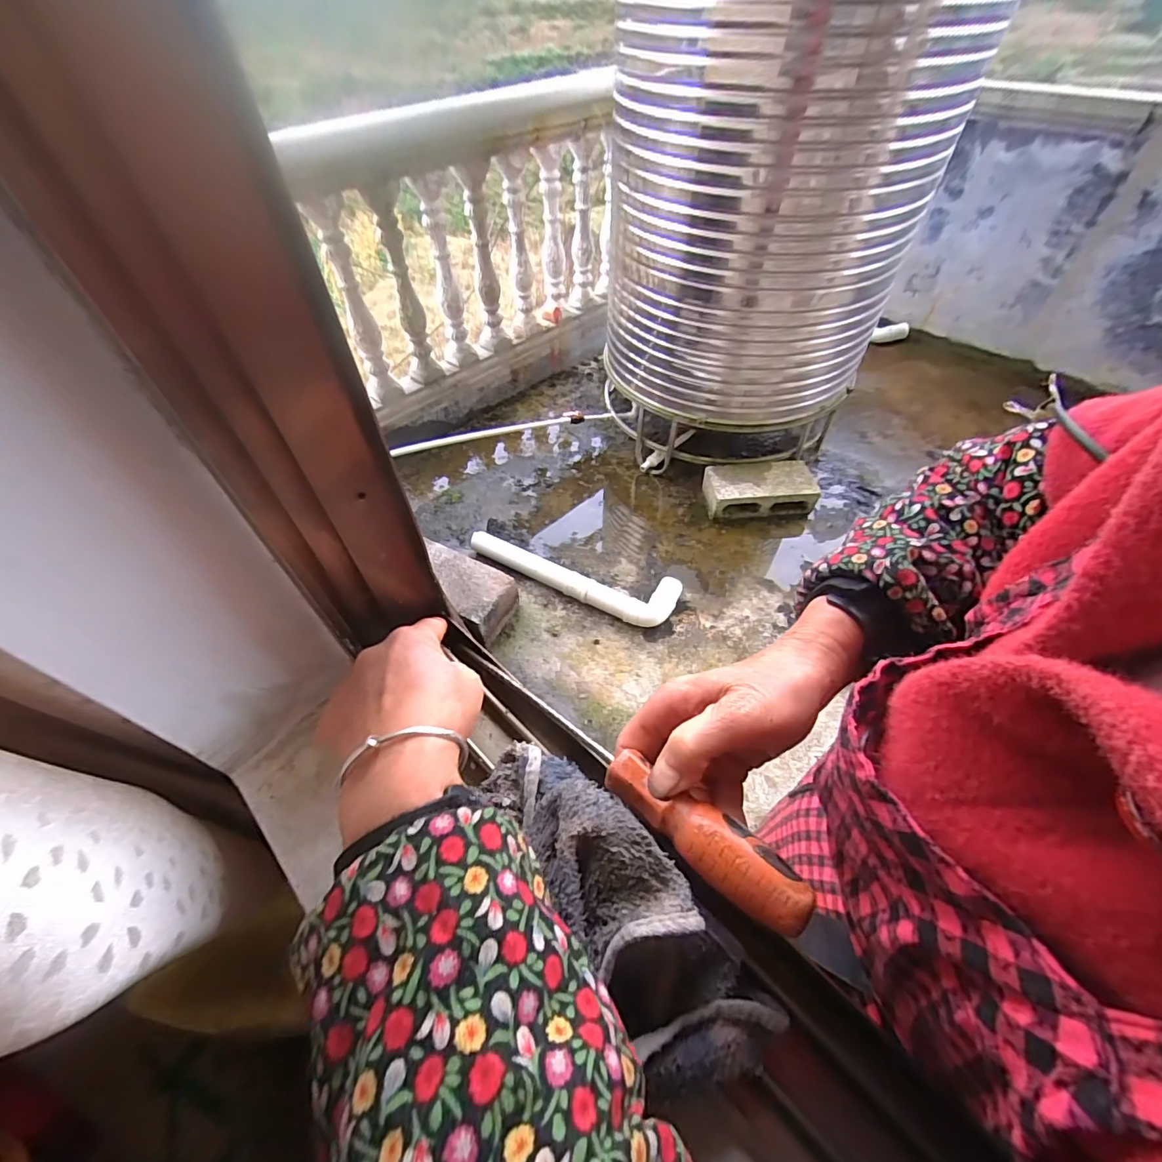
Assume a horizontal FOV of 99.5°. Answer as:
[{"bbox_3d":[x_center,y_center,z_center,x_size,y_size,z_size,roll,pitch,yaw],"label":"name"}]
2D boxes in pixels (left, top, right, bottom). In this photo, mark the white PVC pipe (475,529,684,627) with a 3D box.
[{"bbox_3d":[-0.030,-0.039,1.697,0.736,0.078,0.207,22,54,16],"label":"white PVC pipe"}]

